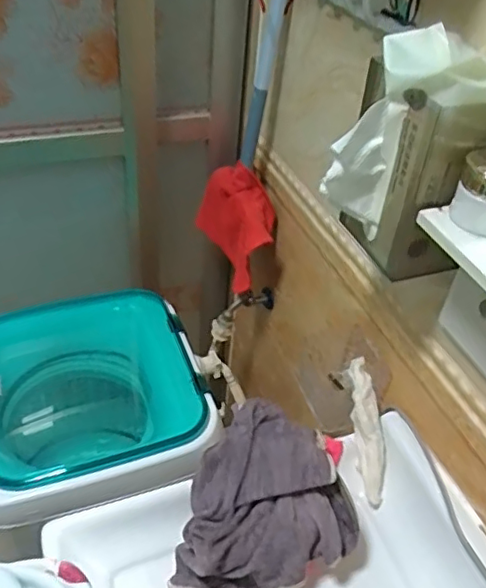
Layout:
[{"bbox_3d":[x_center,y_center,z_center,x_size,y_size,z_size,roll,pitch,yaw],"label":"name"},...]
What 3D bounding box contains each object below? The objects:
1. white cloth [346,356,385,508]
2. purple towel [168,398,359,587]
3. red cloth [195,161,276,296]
[{"bbox_3d":[0.166,0.182,0.798,0.036,0.026,0.189,-2,76,-8],"label":"white cloth"},{"bbox_3d":[0.026,0.238,0.715,0.204,0.129,0.181,2,40,-4],"label":"purple towel"},{"bbox_3d":[-0.003,-0.145,1.154,0.092,0.187,0.220,-10,43,-17],"label":"red cloth"}]

